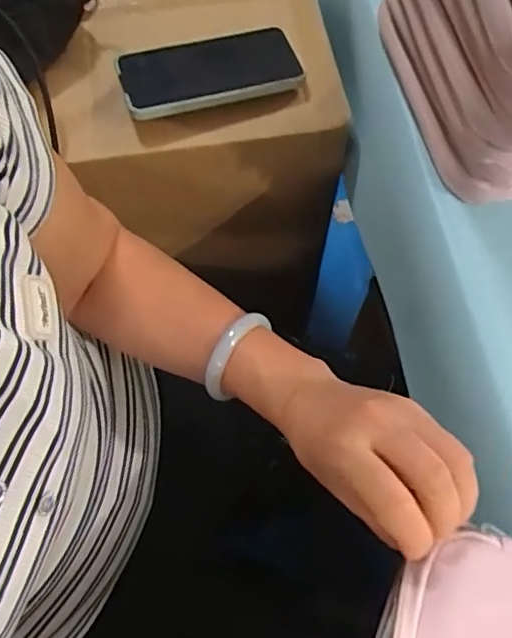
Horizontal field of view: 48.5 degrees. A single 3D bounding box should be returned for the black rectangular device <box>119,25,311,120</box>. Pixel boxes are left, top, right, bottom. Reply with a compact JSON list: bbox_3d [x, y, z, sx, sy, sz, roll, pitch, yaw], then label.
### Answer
[{"bbox_3d":[-0.042,-0.224,0.510,0.156,0.011,0.074,-15,66,-12],"label":"black rectangular device"}]

